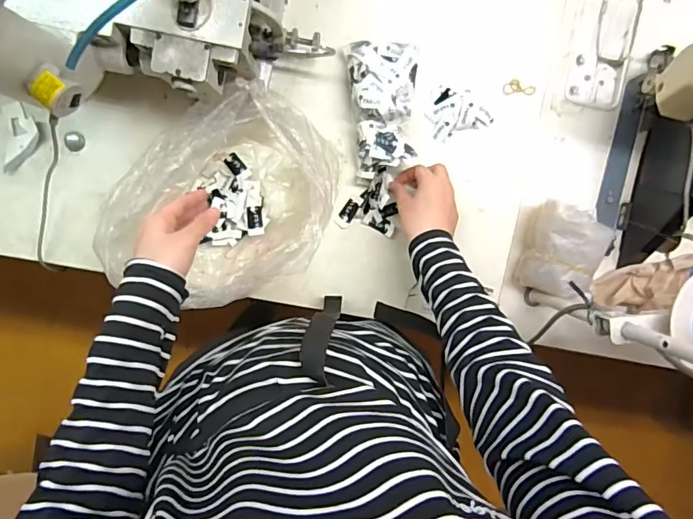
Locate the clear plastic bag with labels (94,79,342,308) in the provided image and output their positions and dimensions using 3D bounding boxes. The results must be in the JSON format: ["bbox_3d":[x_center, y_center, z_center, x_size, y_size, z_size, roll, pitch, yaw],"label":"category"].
[{"bbox_3d":[-0.143,-0.063,0.579,0.210,0.083,0.272,37,93,-6],"label":"clear plastic bag with labels"}]

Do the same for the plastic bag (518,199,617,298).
[{"bbox_3d":[0.291,-0.013,0.645,0.087,0.073,0.121,12,95,-4],"label":"plastic bag"}]

